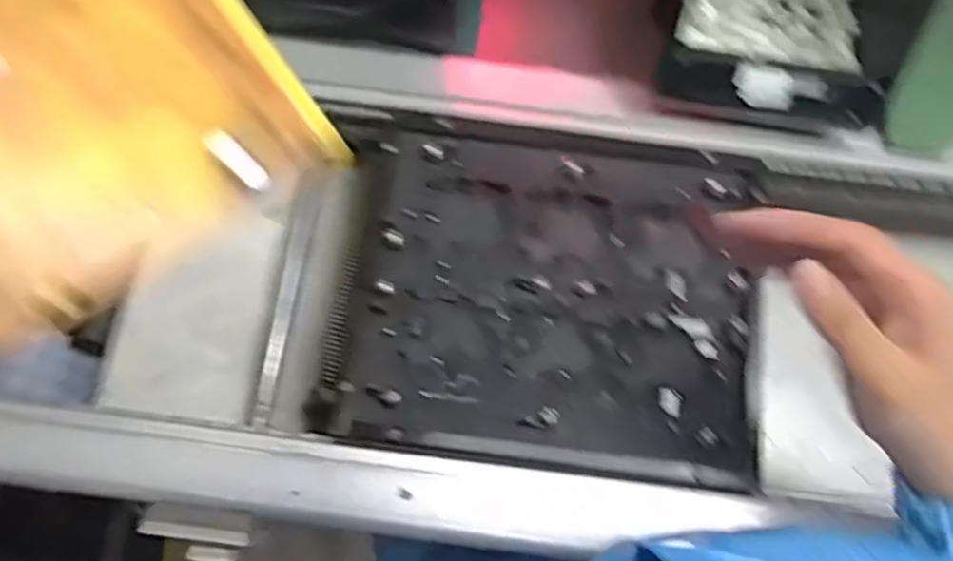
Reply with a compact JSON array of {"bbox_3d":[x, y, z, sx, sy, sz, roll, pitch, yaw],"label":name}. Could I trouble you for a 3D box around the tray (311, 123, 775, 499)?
[{"bbox_3d":[0.047,0.005,0.495,0.271,0.018,0.221,8,71,1],"label":"tray"}]

